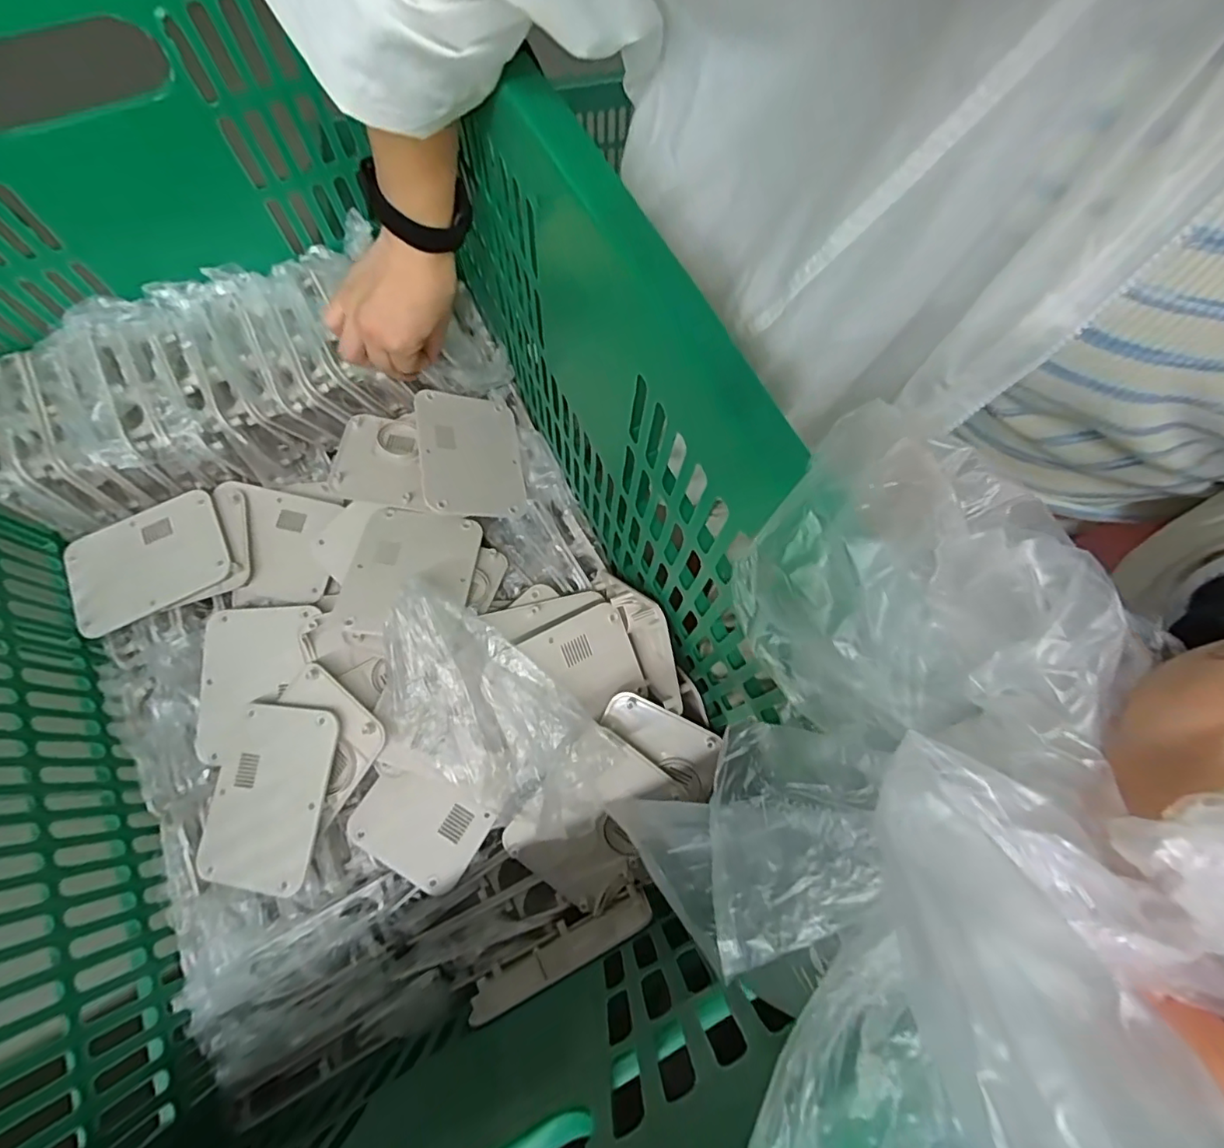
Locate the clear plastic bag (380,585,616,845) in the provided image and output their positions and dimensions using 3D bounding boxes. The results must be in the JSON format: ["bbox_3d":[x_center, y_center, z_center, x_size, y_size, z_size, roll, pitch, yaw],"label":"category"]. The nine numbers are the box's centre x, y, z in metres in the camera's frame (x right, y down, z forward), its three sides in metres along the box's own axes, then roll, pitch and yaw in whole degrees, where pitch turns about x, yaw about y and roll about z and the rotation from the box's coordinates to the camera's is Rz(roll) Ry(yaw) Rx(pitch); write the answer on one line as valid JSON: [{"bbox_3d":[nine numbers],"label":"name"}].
[{"bbox_3d":[-0.095,0.111,0.415,0.200,0.089,0.106,37,74,11],"label":"clear plastic bag"}]

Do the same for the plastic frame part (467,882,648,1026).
[{"bbox_3d":[-0.032,0.253,0.377,0.125,0.081,0.010,-25,73,-10],"label":"plastic frame part"}]

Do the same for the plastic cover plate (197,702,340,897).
[{"bbox_3d":[-0.255,0.163,0.415,0.095,0.010,0.125,2,75,14],"label":"plastic cover plate"}]

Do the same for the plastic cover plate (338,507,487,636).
[{"bbox_3d":[-0.164,-0.005,0.465,0.095,0.006,0.121,6,53,-9],"label":"plastic cover plate"}]

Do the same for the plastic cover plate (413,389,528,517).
[{"bbox_3d":[-0.131,-0.113,0.523,0.093,0.006,0.125,-1,69,-32],"label":"plastic cover plate"}]

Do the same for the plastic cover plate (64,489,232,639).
[{"bbox_3d":[-0.399,-0.013,0.477,0.124,0.010,0.099,-27,71,-11],"label":"plastic cover plate"}]

